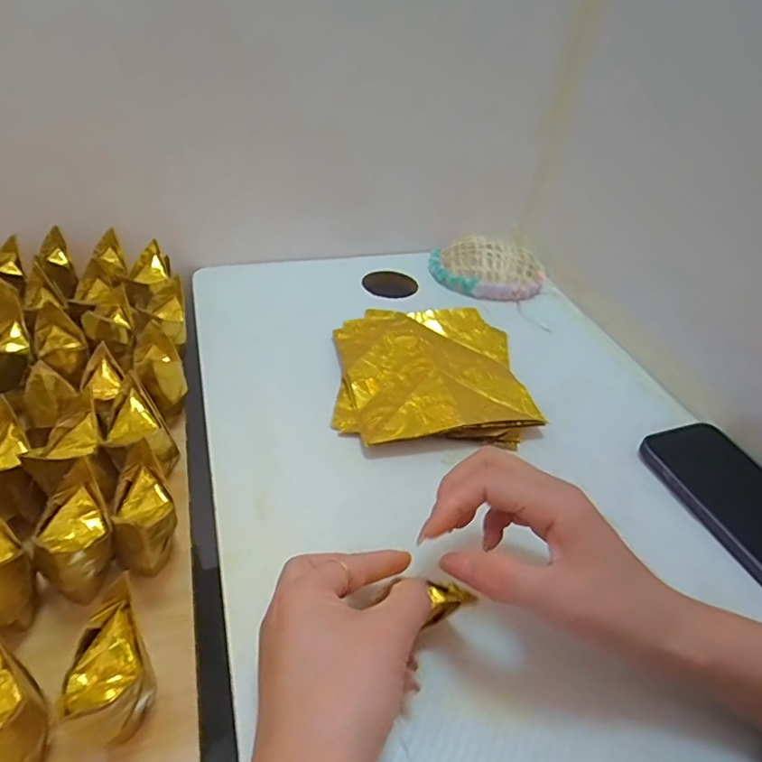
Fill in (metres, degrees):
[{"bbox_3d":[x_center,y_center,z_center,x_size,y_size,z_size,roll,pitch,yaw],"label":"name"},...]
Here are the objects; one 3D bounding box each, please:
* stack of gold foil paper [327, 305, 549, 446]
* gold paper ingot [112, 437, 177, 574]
[{"bbox_3d":[0.040,-0.012,0.439,0.151,0.019,0.163,1,39,-6],"label":"stack of gold foil paper"},{"bbox_3d":[-0.132,0.077,0.295,0.033,0.060,0.054,-18,44,-27],"label":"gold paper ingot"}]

